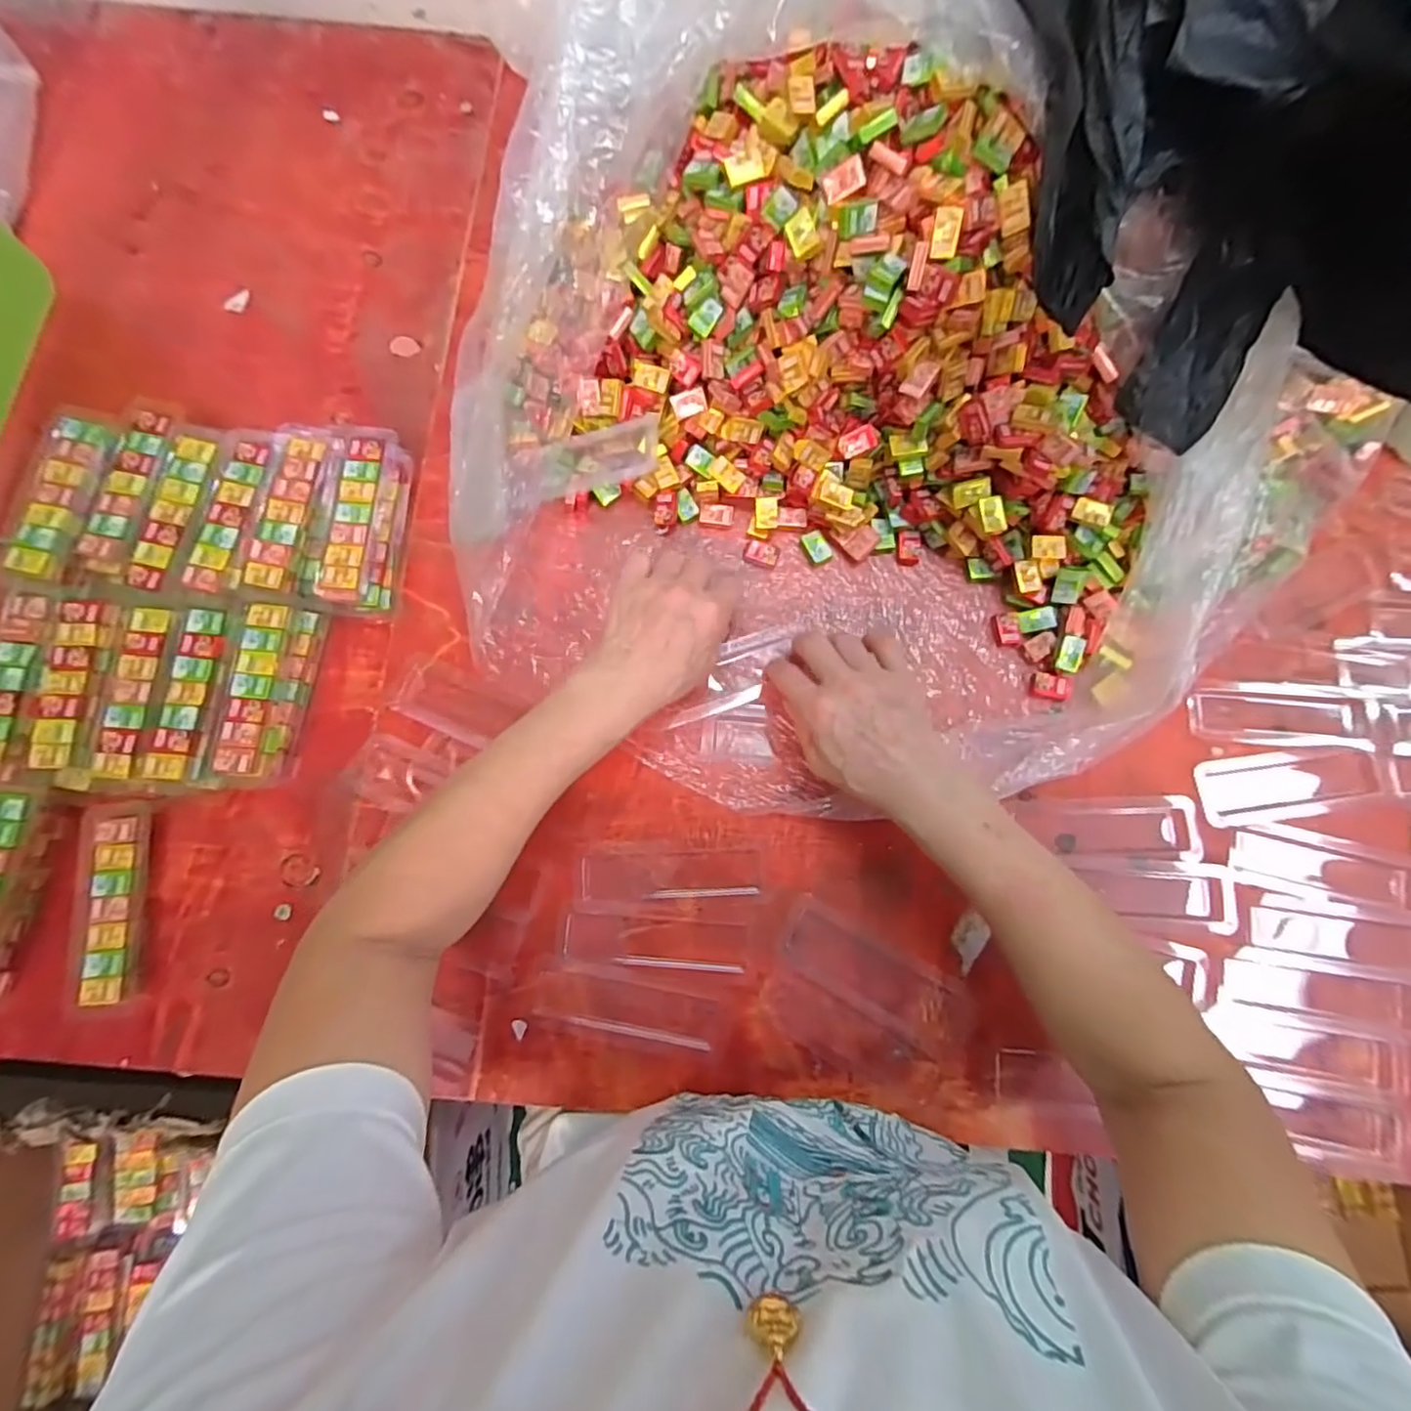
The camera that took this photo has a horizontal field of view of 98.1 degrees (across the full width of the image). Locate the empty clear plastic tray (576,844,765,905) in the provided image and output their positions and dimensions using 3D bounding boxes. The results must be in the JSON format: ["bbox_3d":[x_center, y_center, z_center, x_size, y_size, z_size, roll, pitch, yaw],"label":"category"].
[{"bbox_3d":[-0.024,0.120,0.431,0.128,0.010,0.038,-3,79,0],"label":"empty clear plastic tray"}]

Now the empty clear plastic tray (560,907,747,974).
[{"bbox_3d":[-0.034,0.163,0.420,0.126,0.010,0.036,5,79,1],"label":"empty clear plastic tray"}]

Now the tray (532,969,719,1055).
[{"bbox_3d":[-0.054,0.208,0.418,0.122,0.008,0.036,11,79,3],"label":"tray"}]

